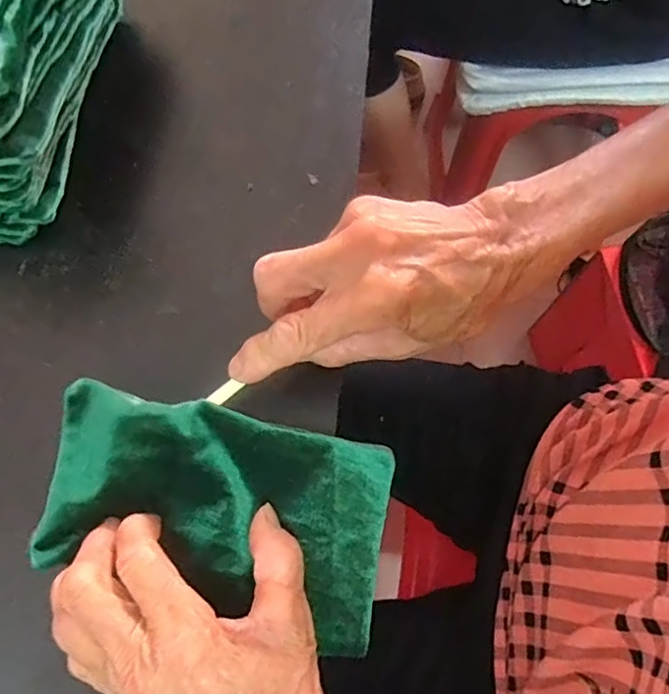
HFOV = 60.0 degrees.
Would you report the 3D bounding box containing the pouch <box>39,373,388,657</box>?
[{"bbox_3d":[-0.054,0.074,0.274,0.160,0.024,0.089,17,73,-3],"label":"pouch"}]

